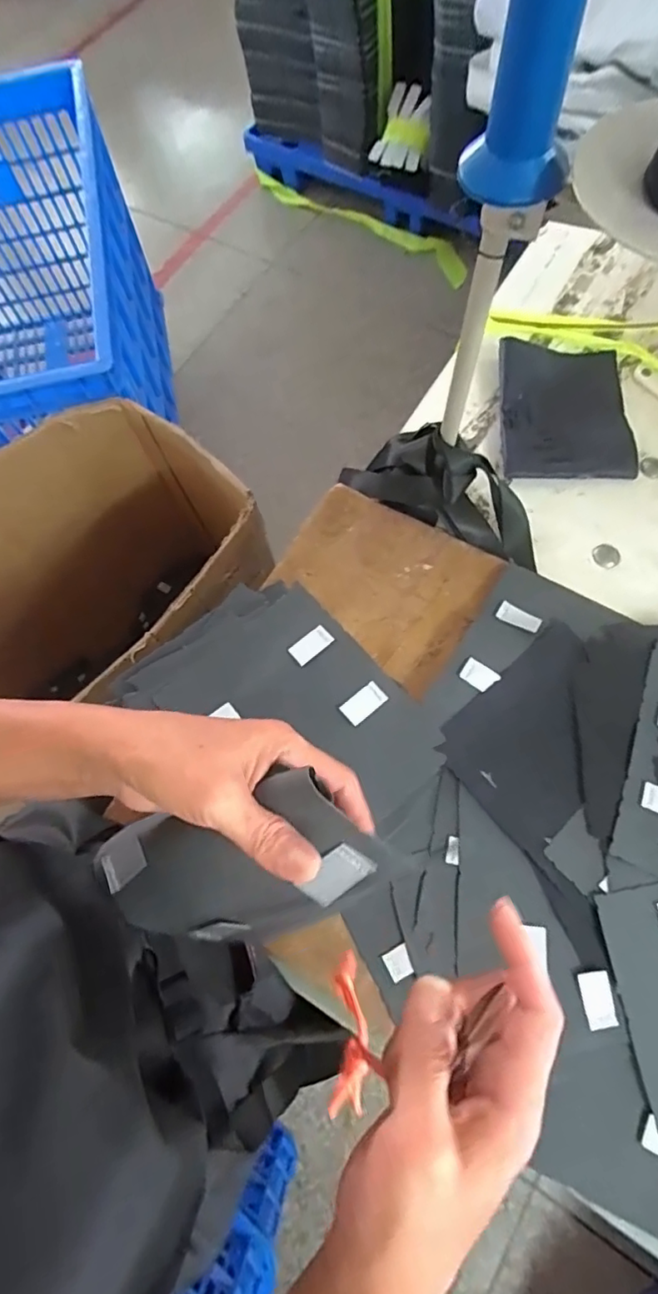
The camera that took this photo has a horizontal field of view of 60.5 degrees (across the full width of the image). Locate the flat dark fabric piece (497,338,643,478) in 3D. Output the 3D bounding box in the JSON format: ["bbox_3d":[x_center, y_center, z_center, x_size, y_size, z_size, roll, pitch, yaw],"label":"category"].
[{"bbox_3d":[0.248,-0.247,0.591,0.128,0.010,0.171,2,70,4],"label":"flat dark fabric piece"}]

